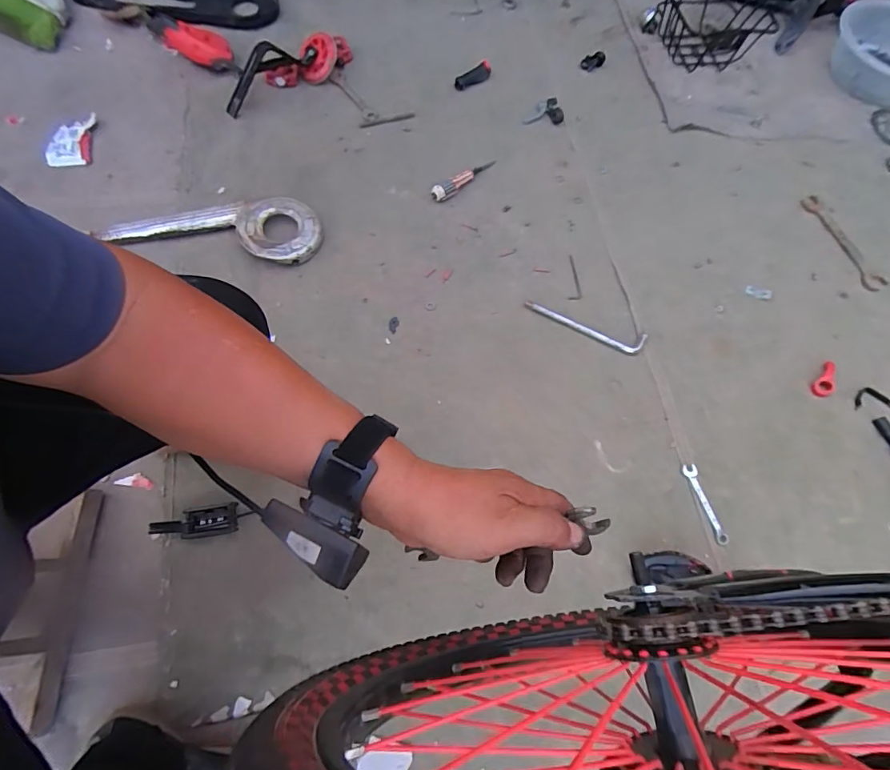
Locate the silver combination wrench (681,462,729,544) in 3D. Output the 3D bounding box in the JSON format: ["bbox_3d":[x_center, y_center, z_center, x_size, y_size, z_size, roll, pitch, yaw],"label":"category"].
[{"bbox_3d":[0.465,0.212,0.833,0.029,0.006,0.142,-17,72,-8],"label":"silver combination wrench"}]

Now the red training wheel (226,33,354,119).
[{"bbox_3d":[-0.371,-0.745,1.089,0.332,0.075,0.099,-32,75,-17],"label":"red training wheel"}]

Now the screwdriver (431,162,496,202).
[{"bbox_3d":[0.042,-0.463,1.043,0.183,0.033,0.028,-39,77,-18],"label":"screwdriver"}]

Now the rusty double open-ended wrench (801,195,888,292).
[{"bbox_3d":[0.902,-0.327,1.061,0.066,0.008,0.262,-20,72,-9],"label":"rusty double open-ended wrench"}]

